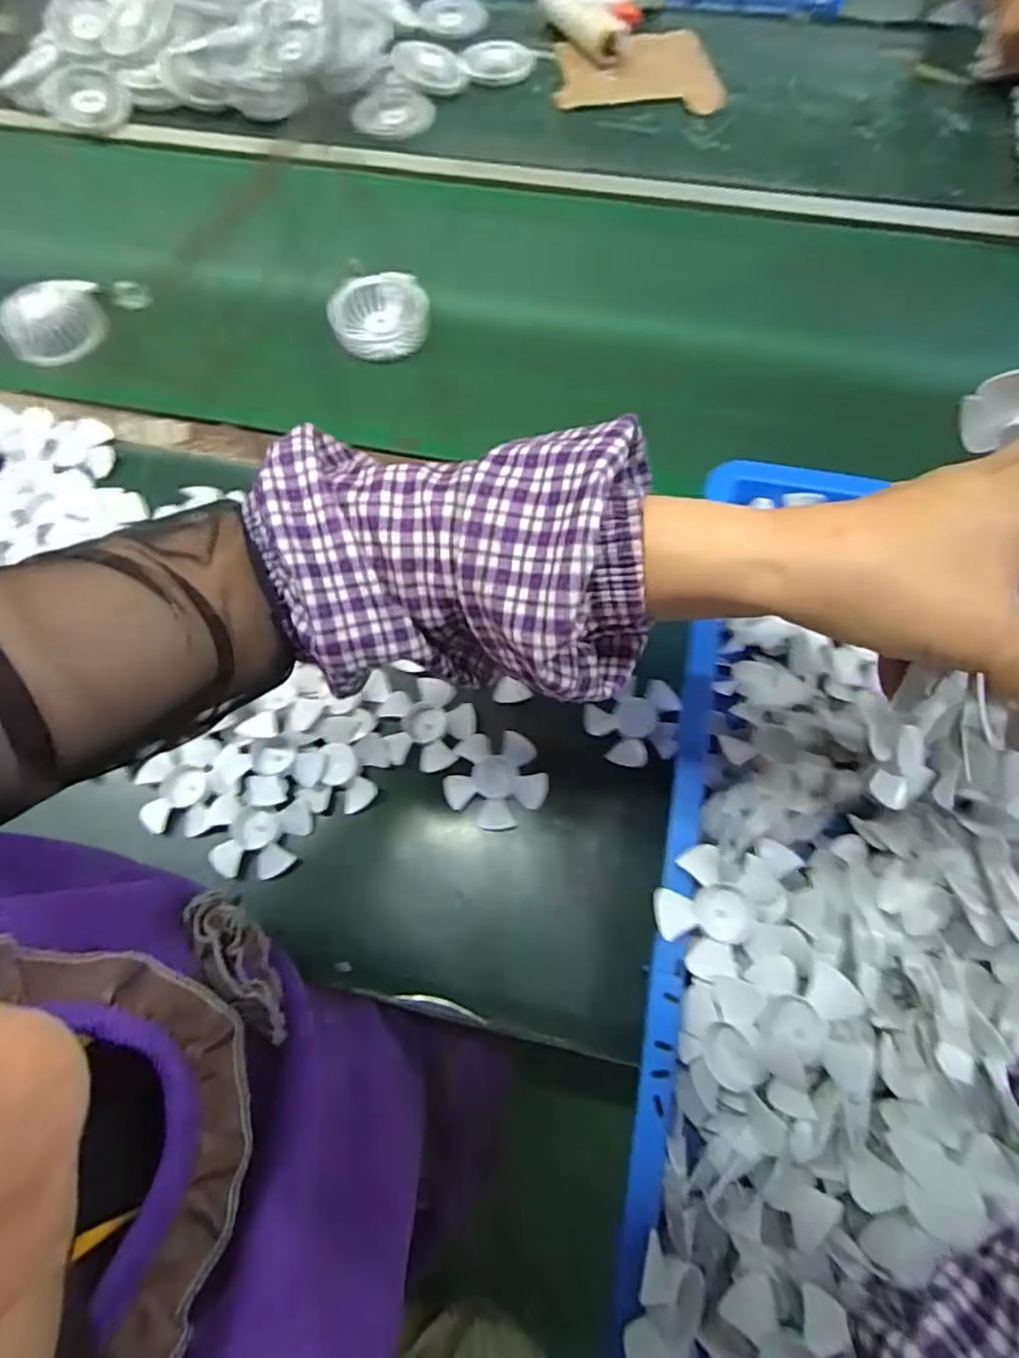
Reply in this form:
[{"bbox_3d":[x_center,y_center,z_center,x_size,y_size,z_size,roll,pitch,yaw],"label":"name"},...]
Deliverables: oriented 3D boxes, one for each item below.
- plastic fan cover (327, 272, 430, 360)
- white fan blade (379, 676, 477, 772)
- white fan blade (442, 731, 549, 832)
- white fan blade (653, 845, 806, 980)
[{"bbox_3d":[-0.128,-0.363,0.626,0.092,0.041,0.088,-2,68,0],"label":"plastic fan cover"},{"bbox_3d":[-0.061,0.035,0.471,0.067,0.010,0.070,-14,68,-5],"label":"white fan blade"},{"bbox_3d":[-0.009,0.074,0.459,0.070,0.019,0.069,0,68,1],"label":"white fan blade"},{"bbox_3d":[0.120,0.130,0.354,0.077,0.017,0.066,-11,68,-4],"label":"white fan blade"}]

